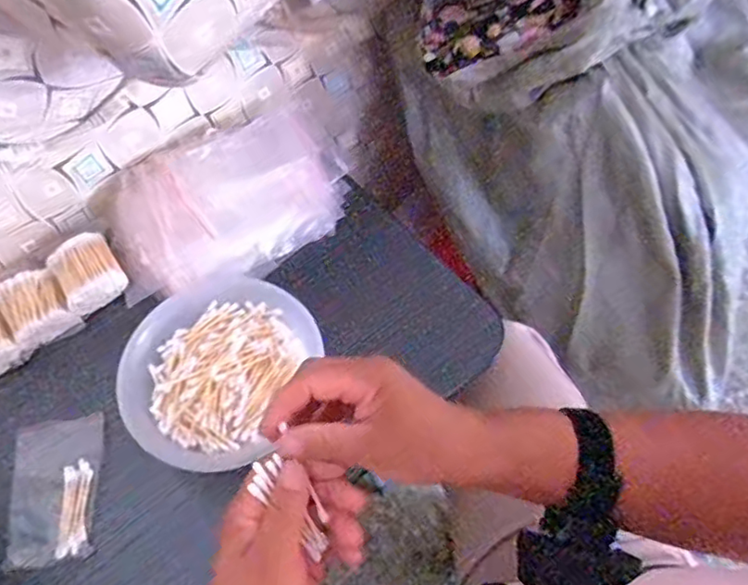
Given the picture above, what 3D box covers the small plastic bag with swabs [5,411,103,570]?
[{"bbox_3d":[-0.276,0.168,0.524,0.073,0.014,0.121,-9,59,-1],"label":"small plastic bag with swabs"}]

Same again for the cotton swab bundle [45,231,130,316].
[{"bbox_3d":[-0.289,-0.022,0.614,0.059,0.027,0.075,-32,62,-14],"label":"cotton swab bundle"}]

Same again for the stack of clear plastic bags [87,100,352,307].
[{"bbox_3d":[-0.154,-0.097,0.641,0.254,0.056,0.161,-25,61,-11],"label":"stack of clear plastic bags"}]

